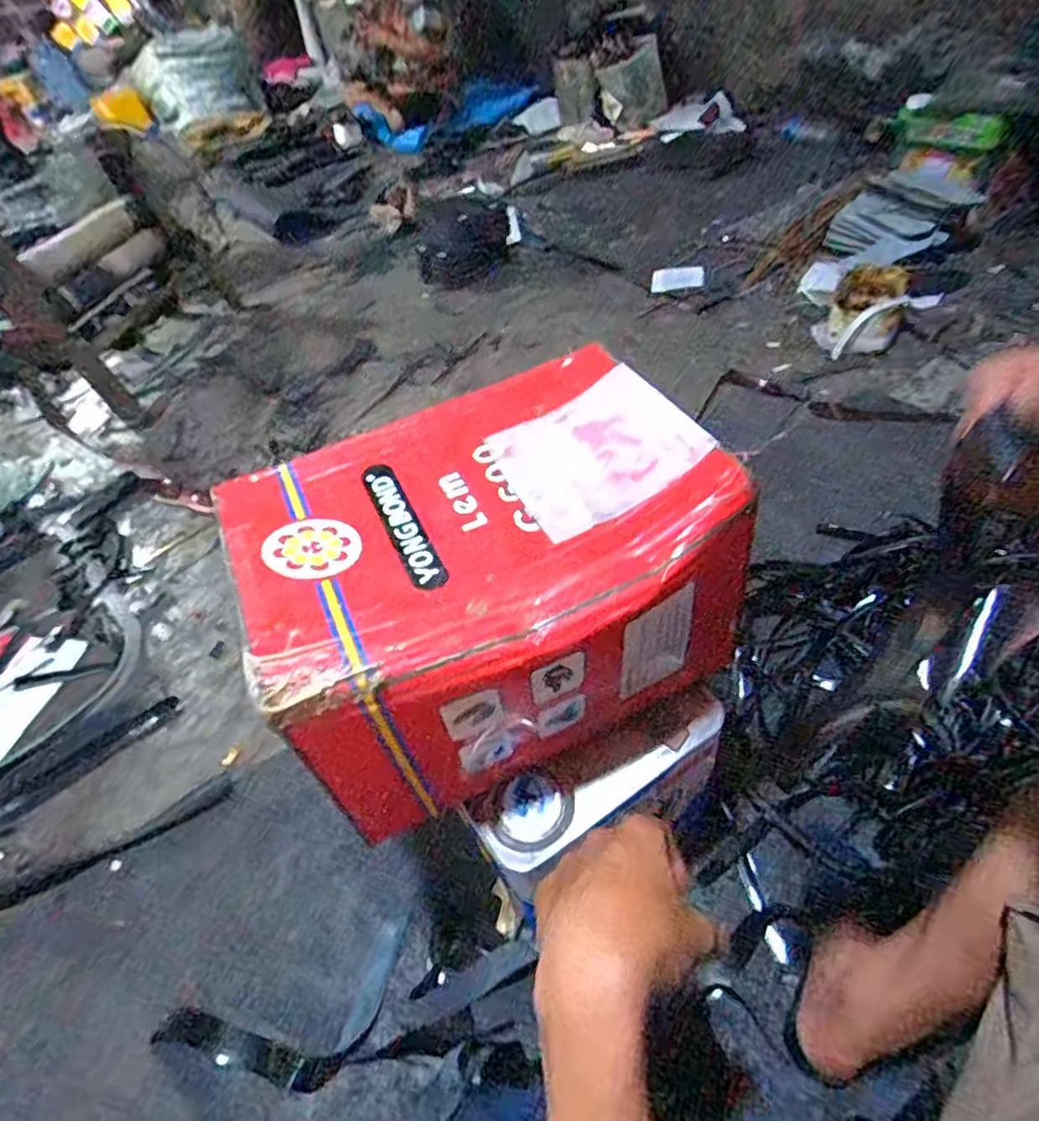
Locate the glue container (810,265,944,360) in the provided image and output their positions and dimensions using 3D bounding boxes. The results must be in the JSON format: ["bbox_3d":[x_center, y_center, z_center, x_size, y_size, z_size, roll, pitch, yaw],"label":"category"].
[{"bbox_3d":[0.706,-0.498,1.286,0.199,0.098,0.291,18,52,26],"label":"glue container"}]

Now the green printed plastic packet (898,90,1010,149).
[{"bbox_3d":[0.907,-0.945,1.397,0.081,0.077,0.306,-14,47,-7],"label":"green printed plastic packet"}]

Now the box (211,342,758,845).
[{"bbox_3d":[-0.021,0.019,0.527,0.336,0.196,0.285,-23,47,-12],"label":"box"}]

